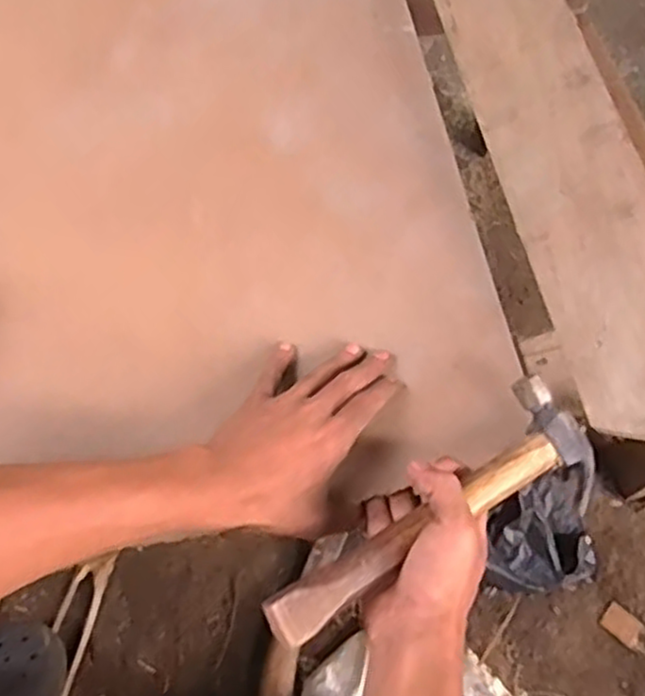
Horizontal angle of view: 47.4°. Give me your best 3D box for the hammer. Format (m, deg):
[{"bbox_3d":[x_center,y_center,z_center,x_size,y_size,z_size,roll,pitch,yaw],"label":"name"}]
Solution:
[{"bbox_3d":[0.076,0.105,0.451,0.243,0.034,0.082,-28,61,-26],"label":"hammer"}]

